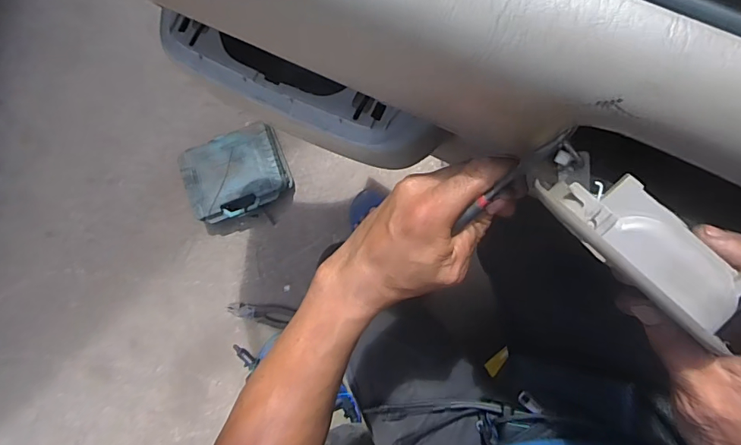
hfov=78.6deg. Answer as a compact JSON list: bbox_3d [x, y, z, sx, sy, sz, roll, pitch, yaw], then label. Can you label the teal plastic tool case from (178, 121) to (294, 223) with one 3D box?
[{"bbox_3d":[-0.322,-0.114,1.096,0.247,0.073,0.188,-15,89,8],"label":"teal plastic tool case"}]

